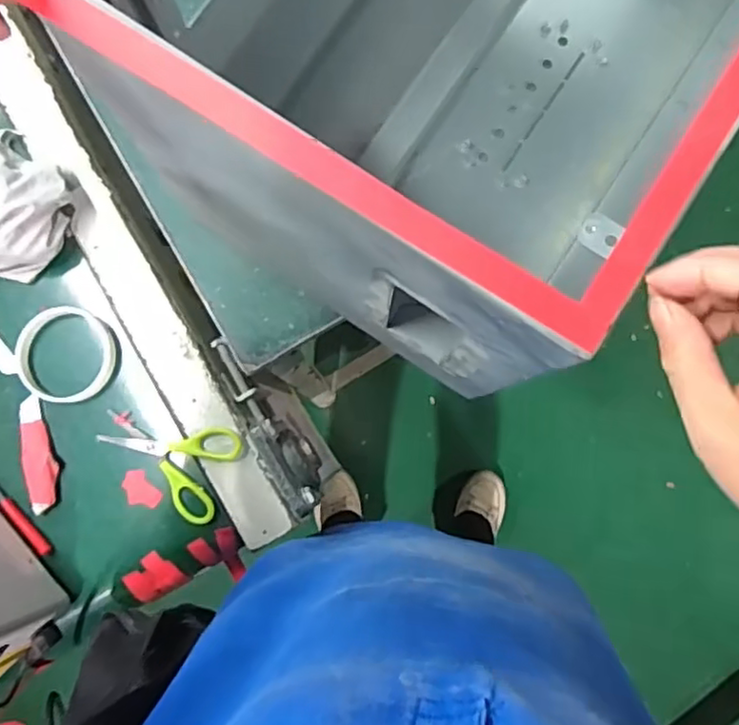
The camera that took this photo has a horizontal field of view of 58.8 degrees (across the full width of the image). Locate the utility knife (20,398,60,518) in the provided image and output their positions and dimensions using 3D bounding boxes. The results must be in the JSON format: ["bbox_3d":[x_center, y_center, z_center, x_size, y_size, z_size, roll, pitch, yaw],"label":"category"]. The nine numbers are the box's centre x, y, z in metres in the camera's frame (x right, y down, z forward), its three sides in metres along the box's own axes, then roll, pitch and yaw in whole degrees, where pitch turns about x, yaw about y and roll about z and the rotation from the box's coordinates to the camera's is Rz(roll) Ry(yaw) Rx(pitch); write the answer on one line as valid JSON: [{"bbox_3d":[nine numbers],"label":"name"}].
[{"bbox_3d":[-0.290,0.080,0.572,0.027,0.012,0.098,-15,84,-1],"label":"utility knife"}]

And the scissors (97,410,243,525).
[{"bbox_3d":[-0.178,0.079,0.564,0.120,0.014,0.084,24,85,3],"label":"scissors"}]

